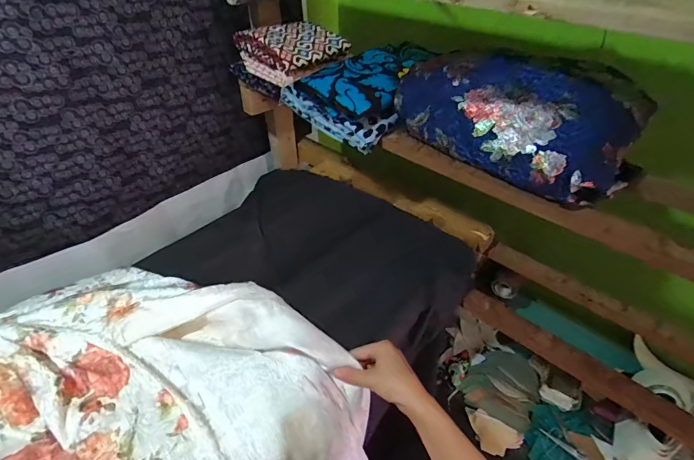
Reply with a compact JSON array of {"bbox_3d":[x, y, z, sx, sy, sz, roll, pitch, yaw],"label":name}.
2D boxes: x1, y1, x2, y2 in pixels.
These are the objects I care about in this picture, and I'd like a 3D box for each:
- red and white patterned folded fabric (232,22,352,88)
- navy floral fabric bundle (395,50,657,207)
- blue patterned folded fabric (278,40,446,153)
[{"bbox_3d":[-0.105,-0.357,0.766,0.169,0.065,0.157,-33,54,-33],"label":"red and white patterned folded fabric"},{"bbox_3d":[0.269,-0.181,0.575,0.241,0.115,0.315,-31,53,-31],"label":"navy floral fabric bundle"},{"bbox_3d":[0.042,-0.263,0.705,0.199,0.086,0.256,32,50,27],"label":"blue patterned folded fabric"}]

